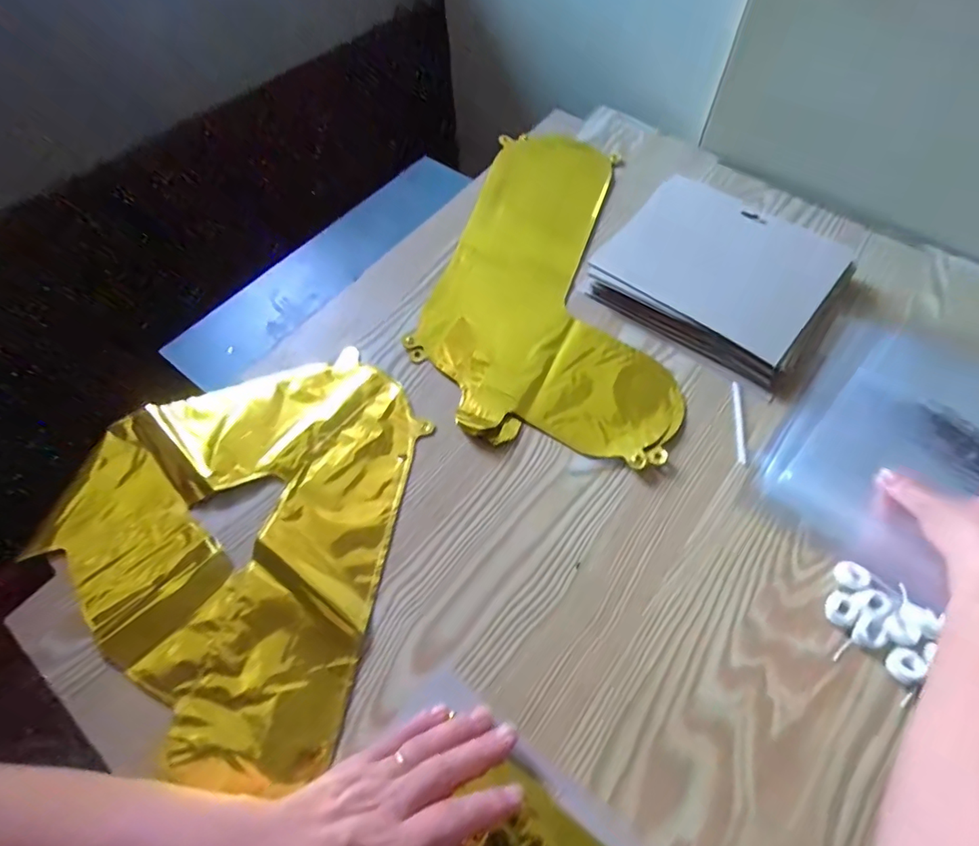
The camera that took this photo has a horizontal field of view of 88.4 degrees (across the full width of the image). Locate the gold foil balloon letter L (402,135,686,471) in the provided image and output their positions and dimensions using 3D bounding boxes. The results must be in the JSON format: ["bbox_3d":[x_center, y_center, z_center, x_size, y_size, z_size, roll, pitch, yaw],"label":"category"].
[{"bbox_3d":[0.075,-0.156,0.517,0.239,0.010,0.402,11,62,8],"label":"gold foil balloon letter L"}]

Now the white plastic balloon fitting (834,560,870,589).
[{"bbox_3d":[0.261,0.110,0.364,0.020,0.009,0.019,-1,61,1],"label":"white plastic balloon fitting"}]

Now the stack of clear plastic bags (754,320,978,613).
[{"bbox_3d":[0.381,0.033,0.405,0.249,0.018,0.255,35,67,19],"label":"stack of clear plastic bags"}]

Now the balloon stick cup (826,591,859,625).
[{"bbox_3d":[0.245,0.130,0.352,0.021,0.009,0.020,-1,61,1],"label":"balloon stick cup"}]

